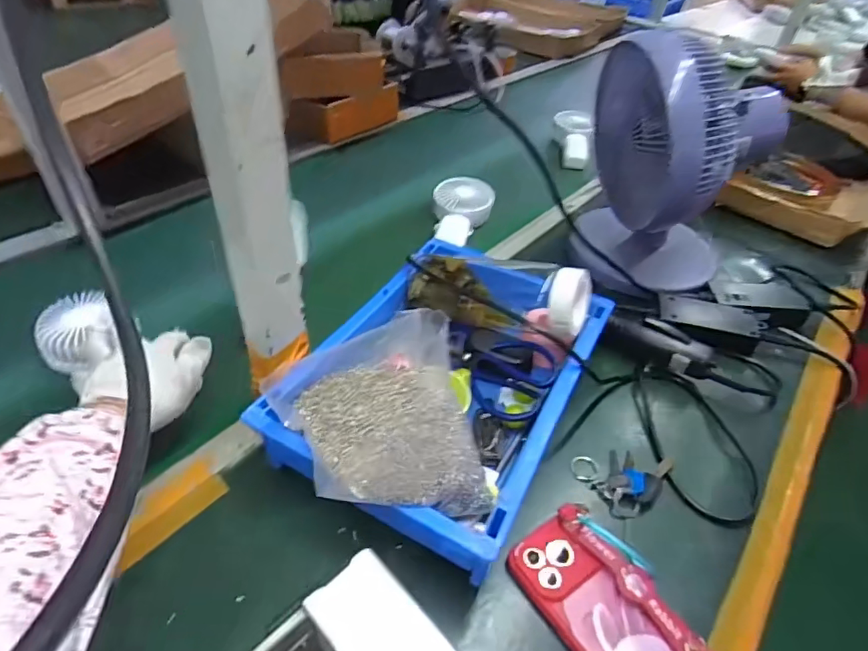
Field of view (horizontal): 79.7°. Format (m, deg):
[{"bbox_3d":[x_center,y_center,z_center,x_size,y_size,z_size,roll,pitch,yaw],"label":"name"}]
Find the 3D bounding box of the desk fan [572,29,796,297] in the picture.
[{"bbox_3d":[0.296,-0.192,0.643,0.181,0.273,0.204,-5,43,-11],"label":"desk fan"}]

